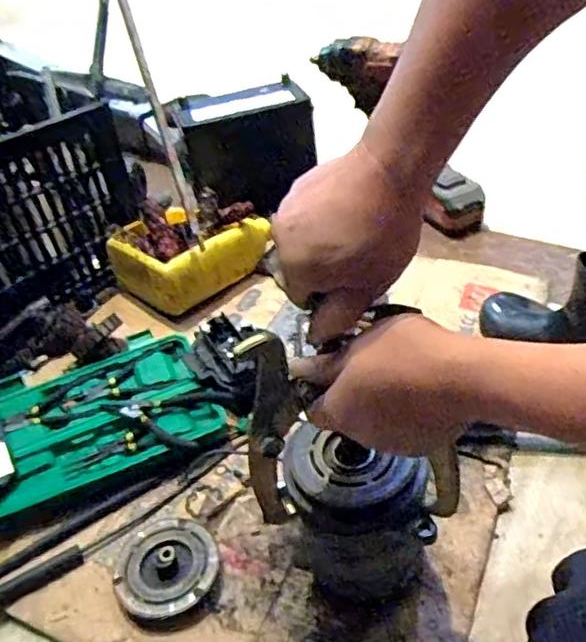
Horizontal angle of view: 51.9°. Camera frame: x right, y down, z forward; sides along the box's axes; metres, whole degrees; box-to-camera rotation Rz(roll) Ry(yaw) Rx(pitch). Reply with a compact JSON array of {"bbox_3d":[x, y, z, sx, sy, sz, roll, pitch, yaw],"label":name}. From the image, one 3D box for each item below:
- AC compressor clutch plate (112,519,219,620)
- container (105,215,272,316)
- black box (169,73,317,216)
[{"bbox_3d":[-0.125,0.243,0.594,0.096,0.029,0.100,-5,39,4],"label":"AC compressor clutch plate"},{"bbox_3d":[-0.158,-0.116,0.961,0.243,0.082,0.162,-29,43,-23],"label":"container"},{"bbox_3d":[-0.082,-0.323,1.107,0.236,0.172,0.126,-14,39,-6],"label":"black box"}]

